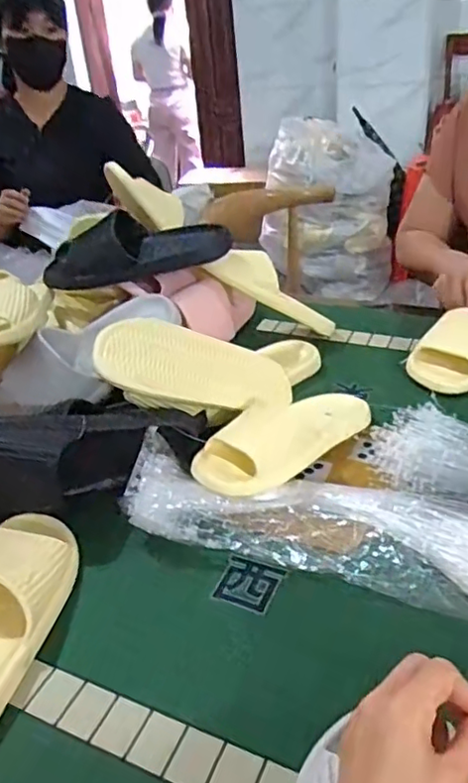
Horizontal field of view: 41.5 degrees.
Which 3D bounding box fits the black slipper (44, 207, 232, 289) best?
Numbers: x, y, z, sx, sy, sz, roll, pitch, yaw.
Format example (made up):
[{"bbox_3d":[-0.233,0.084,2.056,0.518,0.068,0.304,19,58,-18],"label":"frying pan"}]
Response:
[{"bbox_3d":[-0.140,-0.202,0.867,0.261,0.079,0.091,-11,31,-7],"label":"black slipper"}]

